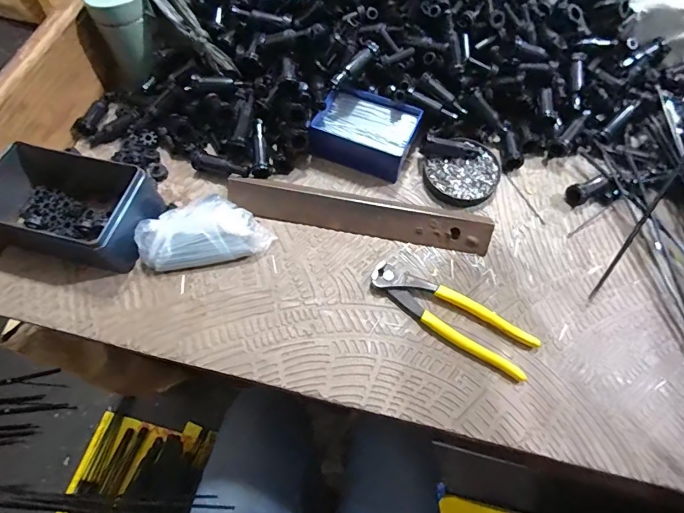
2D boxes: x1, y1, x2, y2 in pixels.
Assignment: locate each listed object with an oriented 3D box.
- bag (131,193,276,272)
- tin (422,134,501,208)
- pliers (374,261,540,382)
[{"bbox_3d":[-0.142,-0.025,0.419,0.127,0.040,0.061,-11,66,-4],"label":"bag"},{"bbox_3d":[0.141,-0.097,0.465,0.085,0.019,0.079,0,66,0],"label":"tin"},{"bbox_3d":[0.108,0.056,0.389,0.163,0.015,0.048,30,69,13],"label":"pliers"}]

